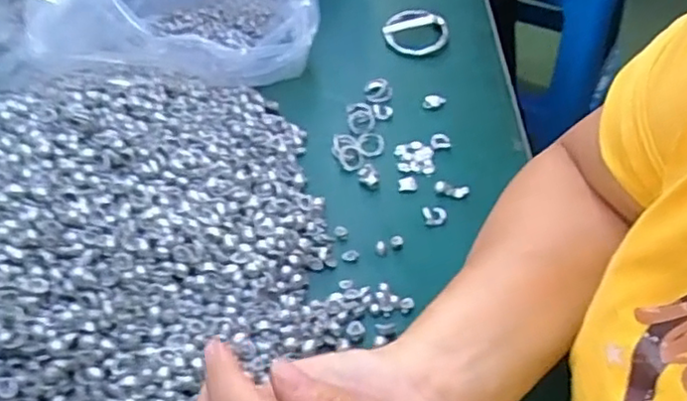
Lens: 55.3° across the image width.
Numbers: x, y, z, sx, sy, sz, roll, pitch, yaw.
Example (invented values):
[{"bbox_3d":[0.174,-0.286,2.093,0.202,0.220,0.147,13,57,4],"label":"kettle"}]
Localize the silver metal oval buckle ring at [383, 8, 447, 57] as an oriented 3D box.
[{"bbox_3d":[0.068,-0.162,0.622,0.061,0.012,0.061,15,54,10],"label":"silver metal oval buckle ring"}]

